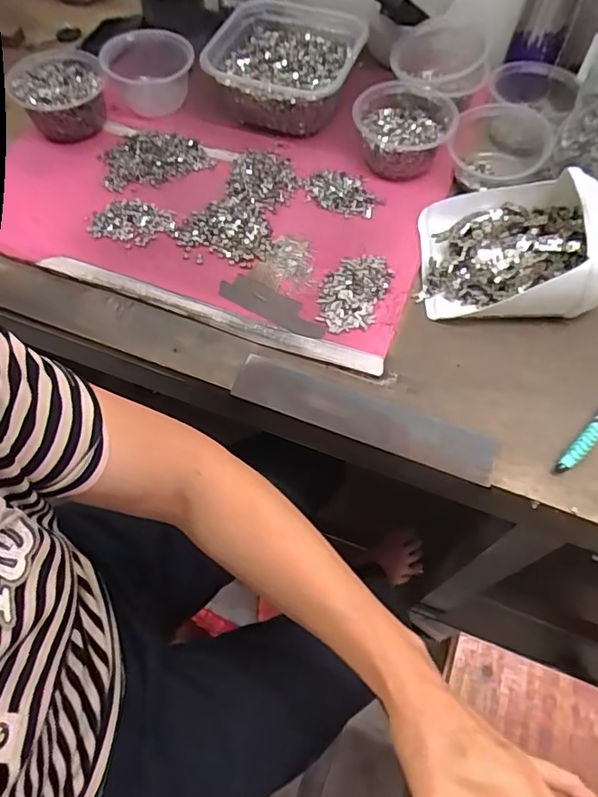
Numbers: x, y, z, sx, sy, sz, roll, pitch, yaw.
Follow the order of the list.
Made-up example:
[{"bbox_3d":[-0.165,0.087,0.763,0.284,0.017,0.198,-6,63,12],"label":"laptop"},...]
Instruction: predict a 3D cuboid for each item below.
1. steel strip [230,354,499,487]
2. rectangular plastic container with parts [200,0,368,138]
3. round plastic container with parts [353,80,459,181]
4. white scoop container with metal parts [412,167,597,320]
[{"bbox_3d":[0.058,0.016,0.508,0.245,0.011,0.049,19,63,12],"label":"steel strip"},{"bbox_3d":[-0.017,-0.421,0.687,0.172,0.063,0.182,16,62,8],"label":"rectangular plastic container with parts"},{"bbox_3d":[0.124,-0.313,0.640,0.099,0.066,0.108,0,61,0],"label":"round plastic container with parts"},{"bbox_3d":[0.220,-0.159,0.559,0.180,0.087,0.153,7,61,3],"label":"white scoop container with metal parts"}]

